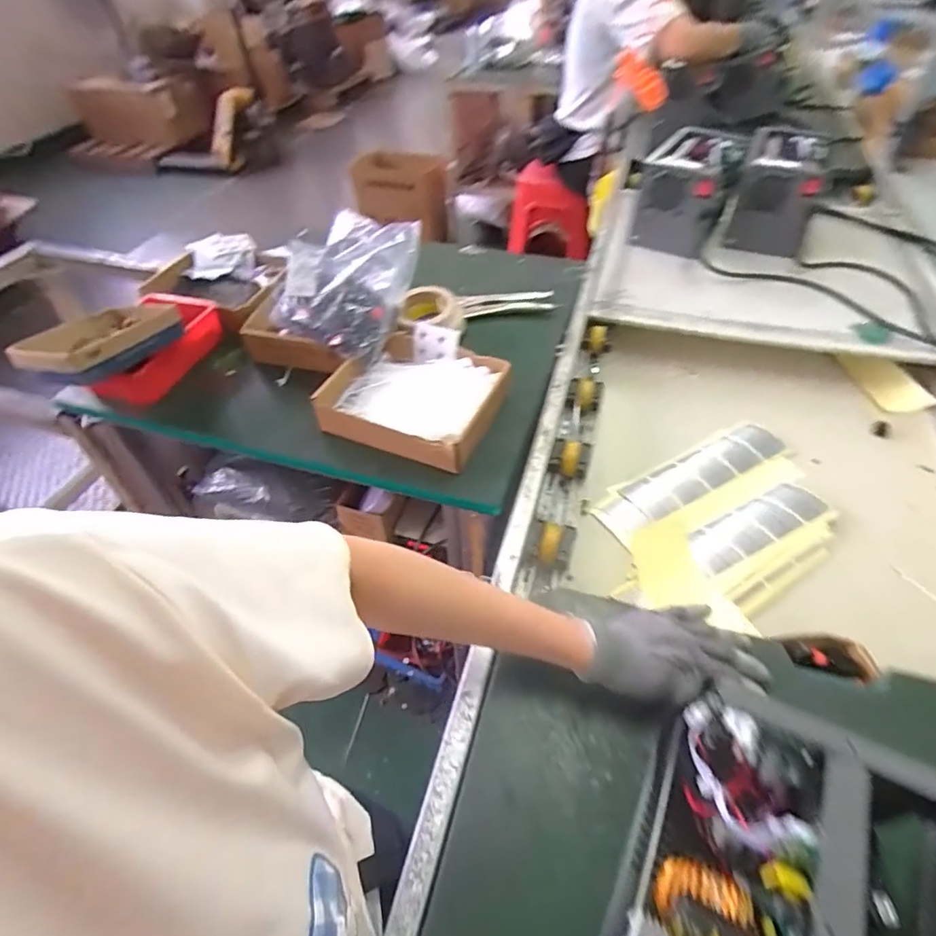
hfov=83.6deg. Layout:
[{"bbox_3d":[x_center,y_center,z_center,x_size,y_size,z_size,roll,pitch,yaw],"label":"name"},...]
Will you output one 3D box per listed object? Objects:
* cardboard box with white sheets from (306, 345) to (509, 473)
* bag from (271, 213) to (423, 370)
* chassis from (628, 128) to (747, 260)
[{"bbox_3d":[-0.072,-0.097,0.721,0.220,0.049,0.188,17,50,18],"label":"cardboard box with white sheets"},{"bbox_3d":[-0.177,-0.273,0.782,0.186,0.134,0.188,24,52,23],"label":"bag"},{"bbox_3d":[0.461,-0.580,1.103,0.165,0.150,0.288,20,51,20],"label":"chassis"}]

